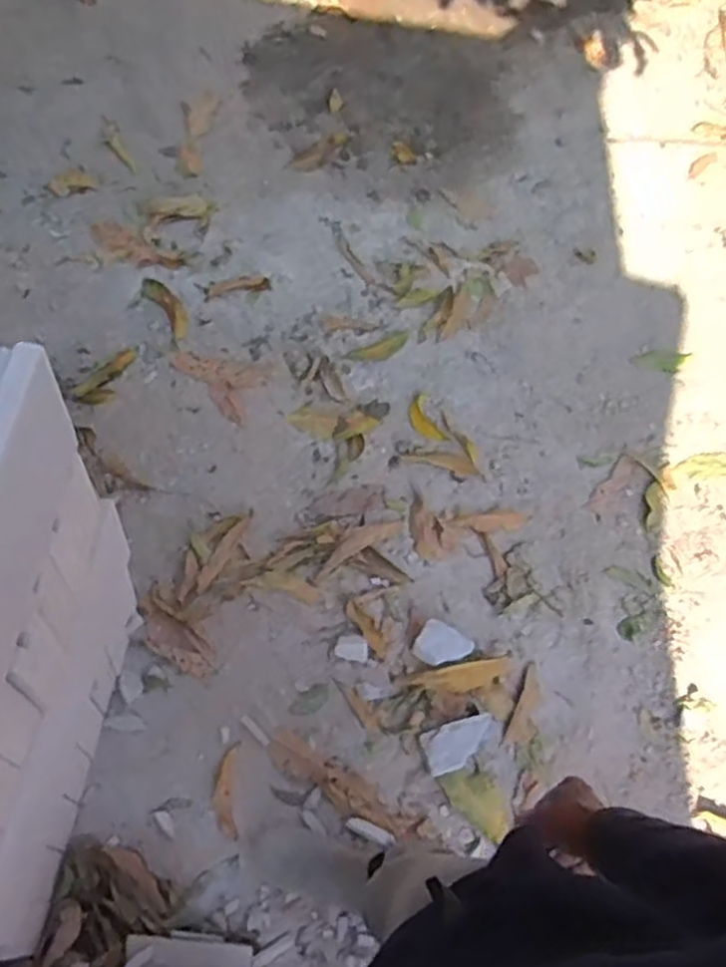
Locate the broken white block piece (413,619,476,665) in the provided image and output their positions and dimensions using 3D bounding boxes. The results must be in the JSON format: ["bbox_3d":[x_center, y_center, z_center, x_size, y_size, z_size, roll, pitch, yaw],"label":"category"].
[{"bbox_3d":[0.158,0.320,1.500,0.101,0.032,0.082,33,62,14],"label":"broken white block piece"}]

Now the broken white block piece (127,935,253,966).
[{"bbox_3d":[-0.259,0.728,1.147,0.187,0.017,0.074,15,43,-17],"label":"broken white block piece"}]

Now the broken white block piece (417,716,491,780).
[{"bbox_3d":[0.183,0.477,1.400,0.143,0.031,0.076,-15,62,-14],"label":"broken white block piece"}]

